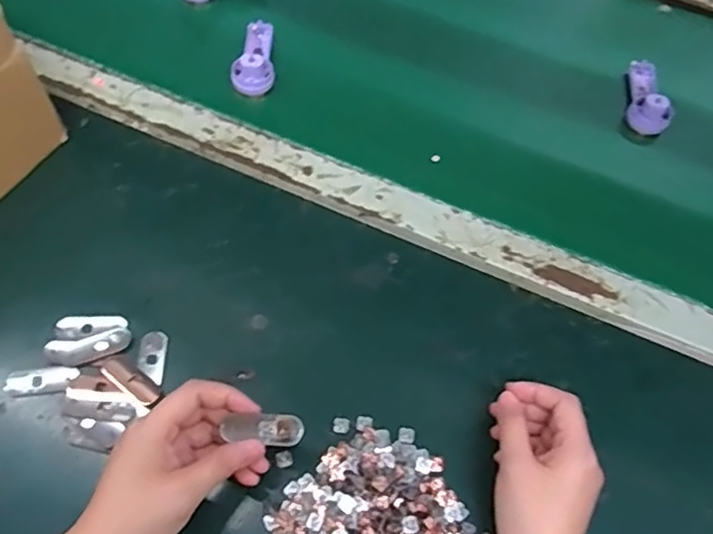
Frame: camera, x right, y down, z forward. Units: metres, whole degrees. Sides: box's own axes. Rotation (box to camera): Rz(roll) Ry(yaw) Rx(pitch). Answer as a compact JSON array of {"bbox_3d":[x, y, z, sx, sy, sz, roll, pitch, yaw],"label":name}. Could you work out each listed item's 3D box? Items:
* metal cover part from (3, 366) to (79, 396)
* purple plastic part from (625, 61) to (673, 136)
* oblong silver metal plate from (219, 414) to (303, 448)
[{"bbox_3d":[-0.228,0.082,0.441,0.048,0.004,0.017,-6,62,-7],"label":"metal cover part"},{"bbox_3d":[0.299,-0.177,0.618,0.039,0.029,0.092,16,61,5],"label":"purple plastic part"},{"bbox_3d":[-0.058,0.103,0.386,0.049,0.007,0.019,-3,61,7],"label":"oblong silver metal plate"}]

